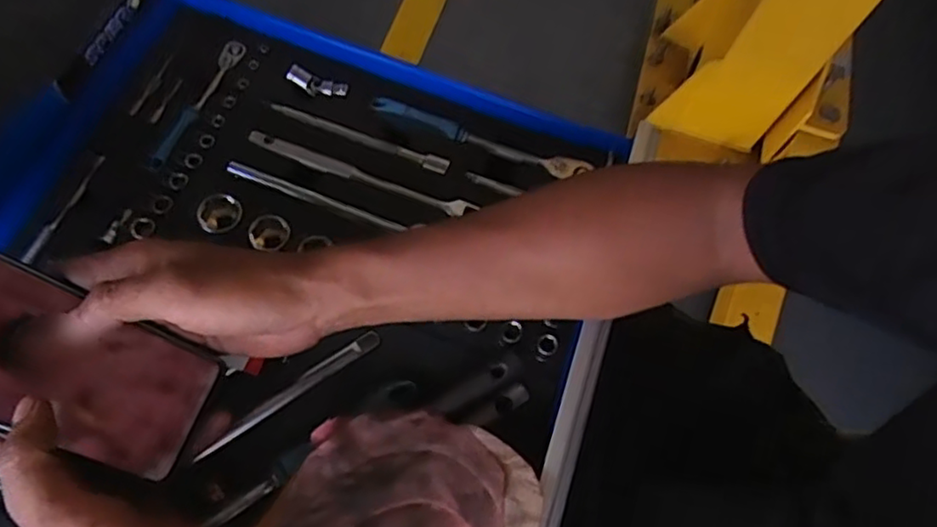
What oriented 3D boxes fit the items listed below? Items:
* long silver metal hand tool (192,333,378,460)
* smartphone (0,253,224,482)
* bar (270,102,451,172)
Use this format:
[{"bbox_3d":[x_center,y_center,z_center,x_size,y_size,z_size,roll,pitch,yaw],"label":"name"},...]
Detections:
[{"bbox_3d":[-0.115,0.084,0.424,0.132,0.009,0.011,-33,71,-16],"label":"long silver metal hand tool"},{"bbox_3d":[-0.217,0.051,0.340,0.159,0.009,0.077,33,62,-29],"label":"smartphone"},{"bbox_3d":[-0.084,-0.099,0.509,0.143,0.013,0.013,20,68,1],"label":"bar"}]

